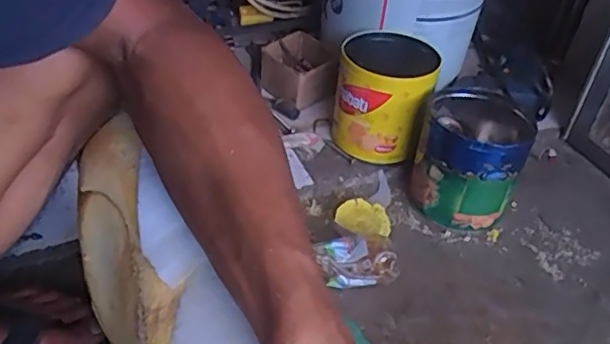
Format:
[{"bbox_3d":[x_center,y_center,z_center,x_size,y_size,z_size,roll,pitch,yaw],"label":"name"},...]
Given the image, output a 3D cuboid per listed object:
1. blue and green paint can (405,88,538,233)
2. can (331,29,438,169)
[{"bbox_3d":[0.240,-0.021,0.868,0.153,0.149,0.163,14,41,9],"label":"blue and green paint can"},{"bbox_3d":[0.122,-0.121,0.930,0.144,0.155,0.146,17,41,13],"label":"can"}]

